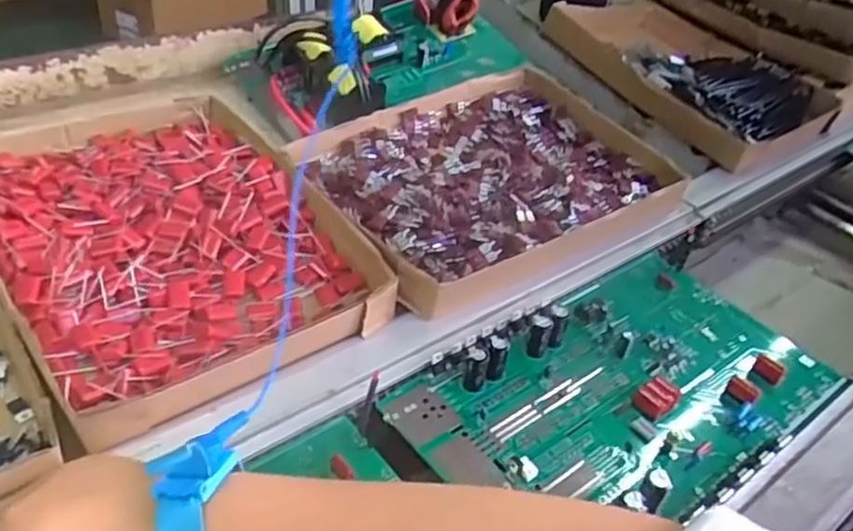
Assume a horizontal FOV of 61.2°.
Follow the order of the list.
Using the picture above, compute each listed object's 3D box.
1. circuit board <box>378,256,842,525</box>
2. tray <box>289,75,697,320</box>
[{"bbox_3d":[0.145,0.080,0.506,0.312,0.031,0.188,-25,46,-34],"label":"circuit board"},{"bbox_3d":[0.056,-0.086,0.655,0.310,0.039,0.242,-19,44,-29],"label":"tray"}]

